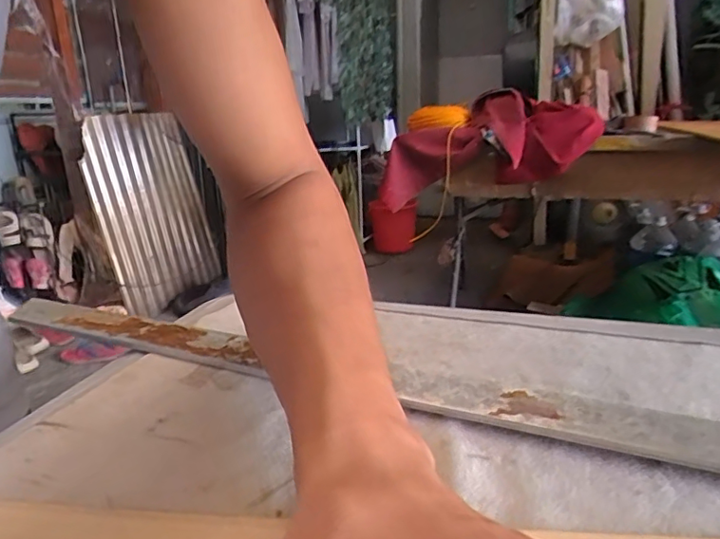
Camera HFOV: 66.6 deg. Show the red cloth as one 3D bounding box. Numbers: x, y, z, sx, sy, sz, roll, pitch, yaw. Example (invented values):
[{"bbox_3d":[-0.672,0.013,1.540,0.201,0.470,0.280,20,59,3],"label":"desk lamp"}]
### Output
[{"bbox_3d":[0.409,-0.430,1.850,0.696,0.297,0.408,-7,11,35],"label":"red cloth"}]

